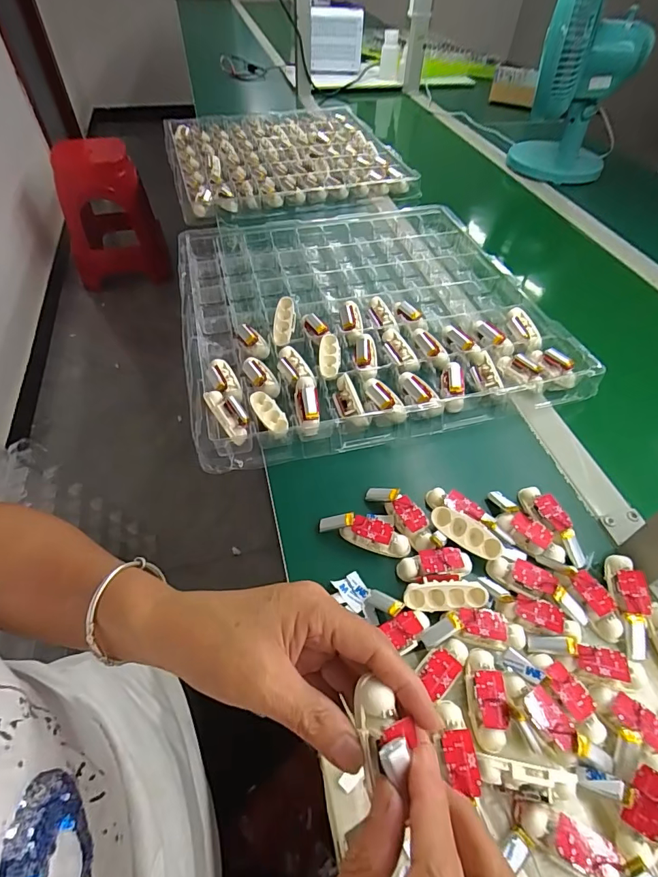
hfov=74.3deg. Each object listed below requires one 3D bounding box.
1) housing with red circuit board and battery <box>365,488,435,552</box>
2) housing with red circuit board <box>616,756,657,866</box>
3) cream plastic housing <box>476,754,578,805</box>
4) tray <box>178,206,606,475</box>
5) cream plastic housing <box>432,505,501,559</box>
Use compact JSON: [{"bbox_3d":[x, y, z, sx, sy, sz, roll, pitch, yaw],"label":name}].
[{"bbox_3d":[0.069,0.071,0.407,0.025,0.020,0.079,-29,58,-22],"label":"housing with red circuit board and battery"},{"bbox_3d":[0.198,0.228,0.269,0.028,0.017,0.061,32,73,22],"label":"housing with red circuit board"},{"bbox_3d":[0.128,0.221,0.280,0.062,0.016,0.018,8,52,5],"label":"cream plastic housing"},{"bbox_3d":[0.037,-0.196,0.615,0.475,0.042,0.493,-11,53,-10],"label":"tray"},{"bbox_3d":[0.121,0.083,0.385,0.064,0.012,0.023,34,58,23],"label":"cream plastic housing"}]

